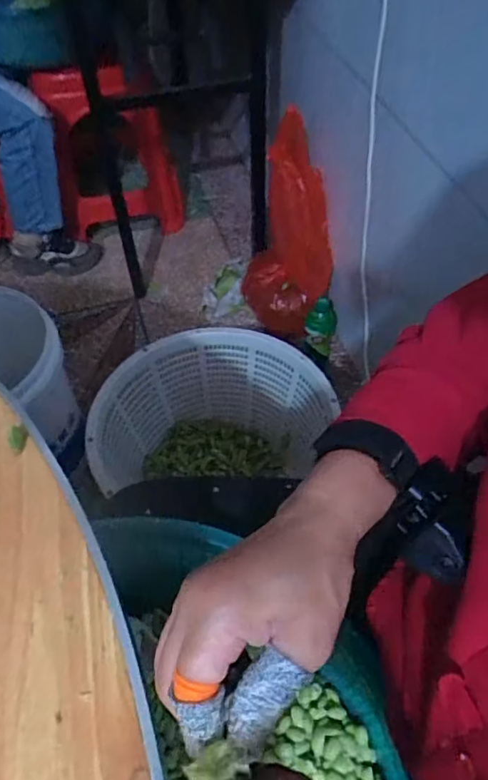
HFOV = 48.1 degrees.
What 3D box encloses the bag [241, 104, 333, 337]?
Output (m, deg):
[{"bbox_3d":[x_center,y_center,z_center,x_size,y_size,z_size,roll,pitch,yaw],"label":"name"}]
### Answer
[{"bbox_3d":[0.113,-0.388,1.310,0.215,0.553,0.205,9,54,7],"label":"bag"}]

